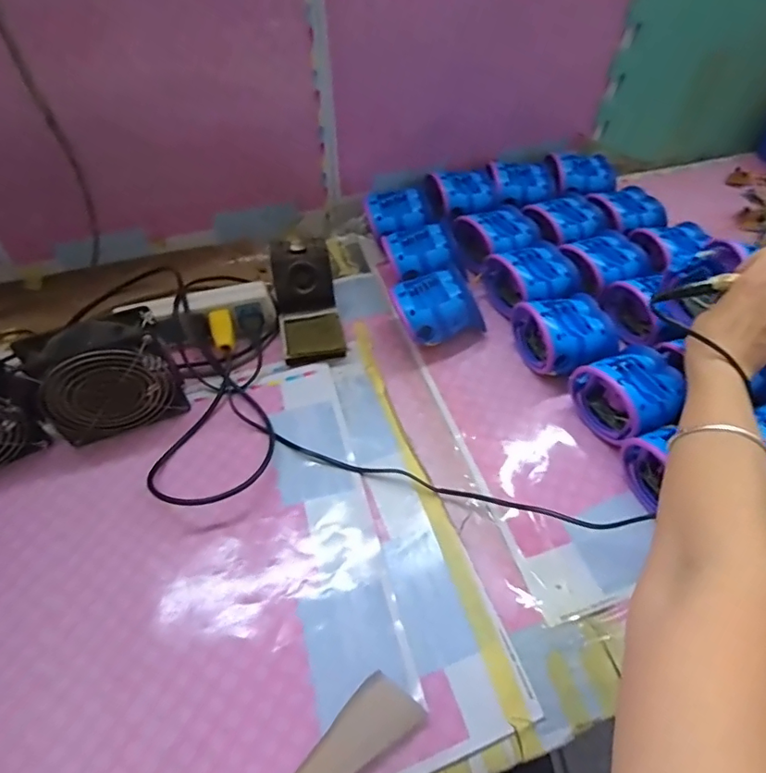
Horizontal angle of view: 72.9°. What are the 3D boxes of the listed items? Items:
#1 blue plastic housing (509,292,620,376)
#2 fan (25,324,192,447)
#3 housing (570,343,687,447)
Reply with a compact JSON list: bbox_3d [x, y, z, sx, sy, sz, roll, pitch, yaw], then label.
[{"bbox_3d":[0.191,-0.058,0.542,0.087,0.051,0.087,-13,51,-10],"label":"blue plastic housing"},{"bbox_3d":[-0.265,-0.006,0.498,0.122,0.111,0.045,-21,53,-16],"label":"fan"},{"bbox_3d":[0.239,0.007,0.497,0.092,0.067,0.086,-22,53,-17],"label":"housing"}]

